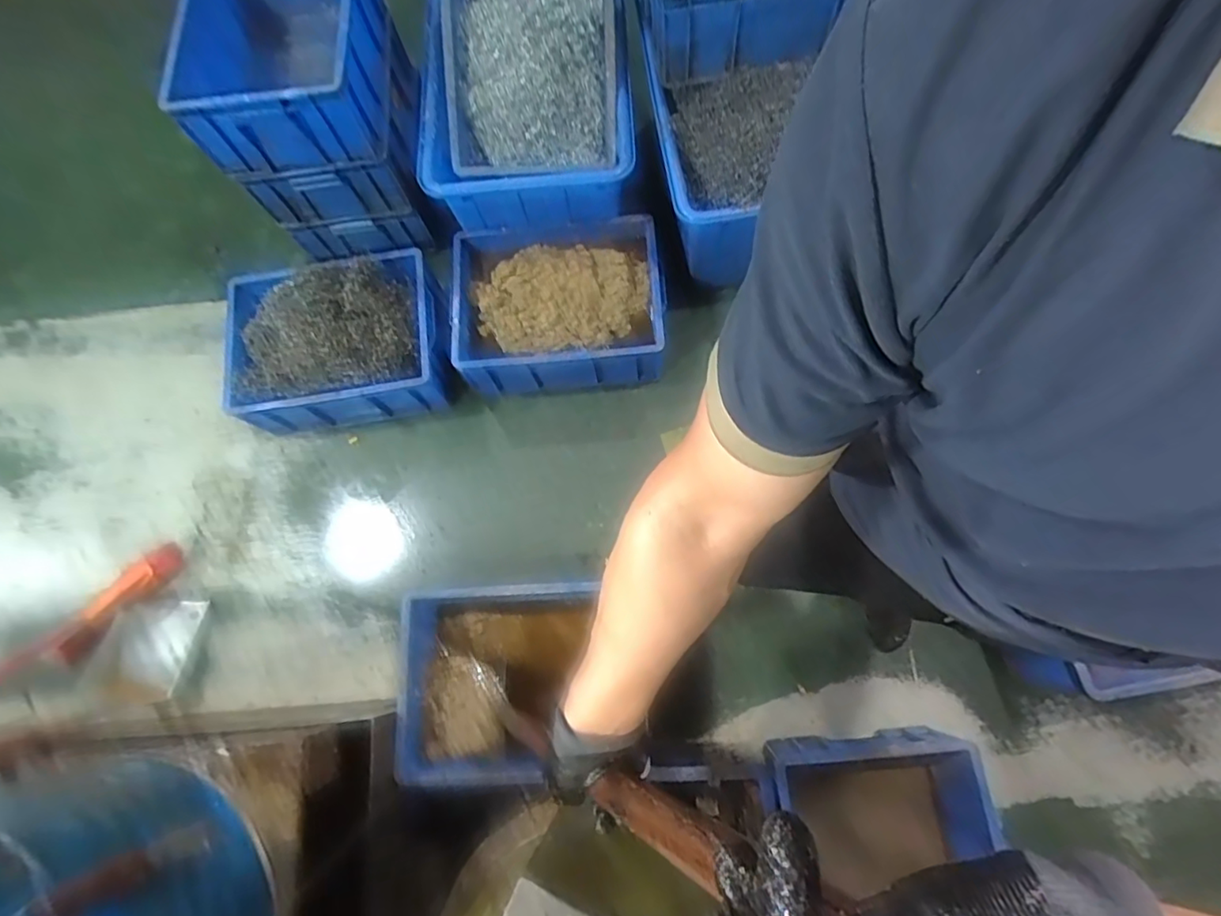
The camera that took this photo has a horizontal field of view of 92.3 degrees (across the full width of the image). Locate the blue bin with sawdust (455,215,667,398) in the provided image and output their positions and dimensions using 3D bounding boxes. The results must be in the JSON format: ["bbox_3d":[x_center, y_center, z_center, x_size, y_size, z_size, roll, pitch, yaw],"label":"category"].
[{"bbox_3d":[-0.121,-0.351,1.440,0.491,0.233,0.359,-10,75,2],"label":"blue bin with sawdust"}]

